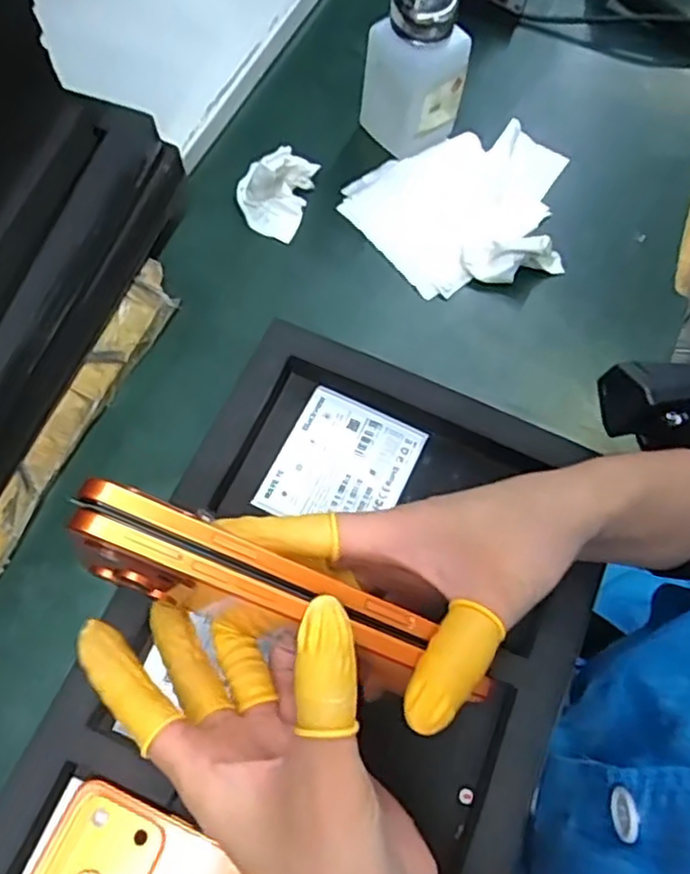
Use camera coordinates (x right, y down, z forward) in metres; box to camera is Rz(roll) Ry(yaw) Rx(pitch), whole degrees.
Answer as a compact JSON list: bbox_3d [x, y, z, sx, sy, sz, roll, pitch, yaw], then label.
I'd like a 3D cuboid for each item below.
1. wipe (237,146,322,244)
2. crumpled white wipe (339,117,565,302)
[{"bbox_3d":[-0.047,-0.169,0.450,0.047,0.035,0.062,18,67,6],"label":"wipe"},{"bbox_3d":[0.088,-0.154,0.455,0.145,0.027,0.116,-26,70,-12],"label":"crumpled white wipe"}]

